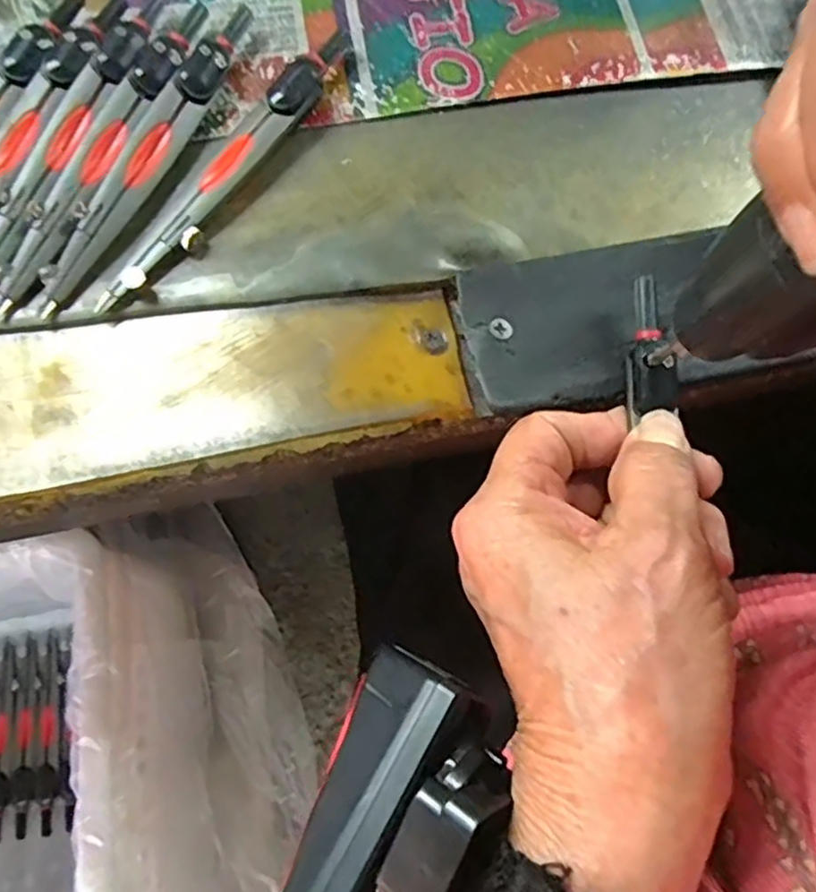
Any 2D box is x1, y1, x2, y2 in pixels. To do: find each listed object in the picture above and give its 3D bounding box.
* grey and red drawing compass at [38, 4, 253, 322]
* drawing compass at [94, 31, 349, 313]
[{"bbox_3d":[-0.087,-0.099,0.226,0.012,0.007,0.127,25,75,6],"label":"grey and red drawing compass"},{"bbox_3d":[-0.057,-0.096,0.228,0.014,0.011,0.132,31,75,8],"label":"drawing compass"}]

